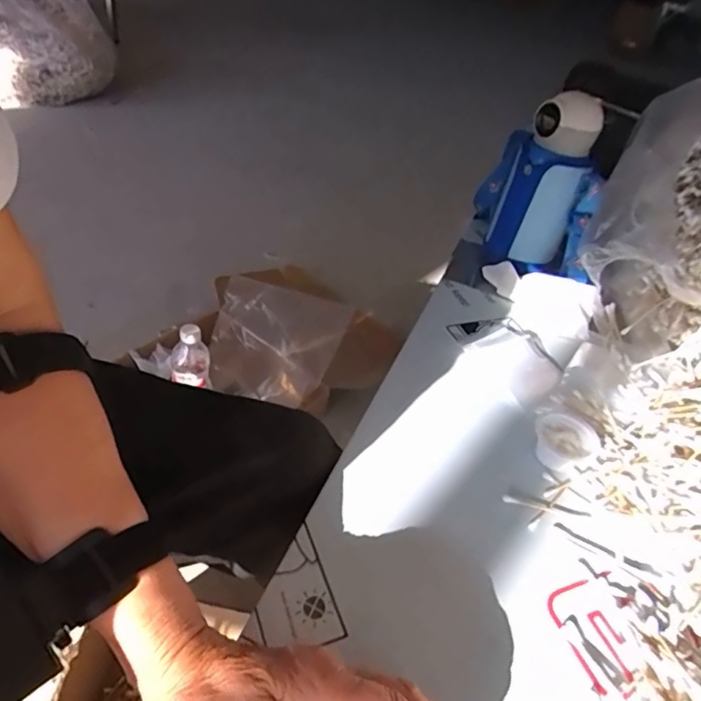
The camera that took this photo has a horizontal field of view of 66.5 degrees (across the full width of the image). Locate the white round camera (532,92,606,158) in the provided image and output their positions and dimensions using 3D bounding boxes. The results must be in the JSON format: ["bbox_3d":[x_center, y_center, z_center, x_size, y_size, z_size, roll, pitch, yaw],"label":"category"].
[{"bbox_3d":[0.254,-0.267,0.623,0.074,0.058,0.076,20,41,9],"label":"white round camera"}]

